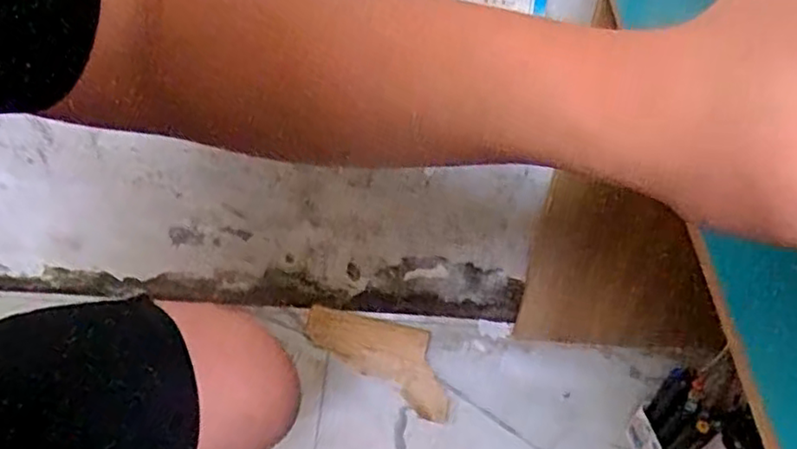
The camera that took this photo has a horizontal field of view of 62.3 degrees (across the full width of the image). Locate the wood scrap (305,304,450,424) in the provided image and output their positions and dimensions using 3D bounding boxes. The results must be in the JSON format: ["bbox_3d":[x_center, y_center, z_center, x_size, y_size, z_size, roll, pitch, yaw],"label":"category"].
[{"bbox_3d":[-0.019,0.195,1.025,0.255,0.009,0.112,31,57,14],"label":"wood scrap"}]

